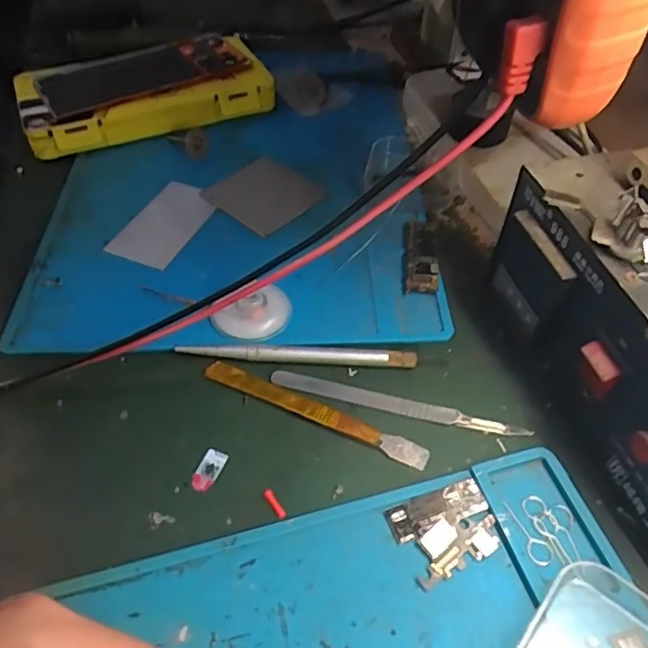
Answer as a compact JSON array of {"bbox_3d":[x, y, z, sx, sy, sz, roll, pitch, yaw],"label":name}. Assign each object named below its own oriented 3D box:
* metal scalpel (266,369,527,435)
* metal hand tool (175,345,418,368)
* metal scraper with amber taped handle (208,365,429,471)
[{"bbox_3d":[0.036,0.040,0.285,0.128,0.007,0.011,10,50,9],"label":"metal scalpel"},{"bbox_3d":[-0.014,0.016,0.302,0.125,0.007,0.010,2,49,3],"label":"metal hand tool"},{"bbox_3d":[-0.006,0.043,0.281,0.119,0.005,0.011,20,52,17],"label":"metal scraper with amber taped handle"}]

